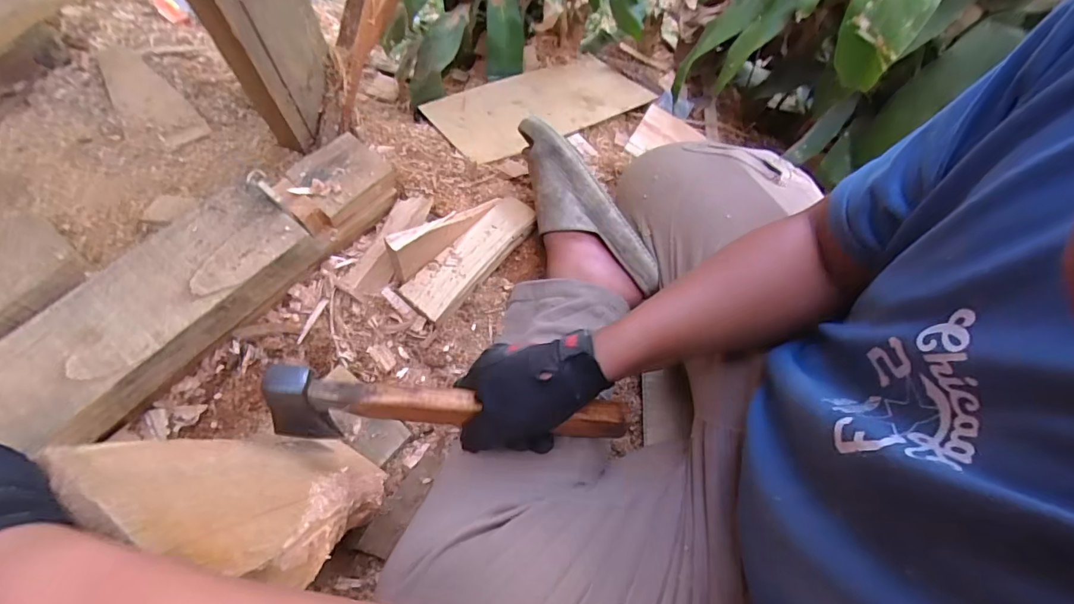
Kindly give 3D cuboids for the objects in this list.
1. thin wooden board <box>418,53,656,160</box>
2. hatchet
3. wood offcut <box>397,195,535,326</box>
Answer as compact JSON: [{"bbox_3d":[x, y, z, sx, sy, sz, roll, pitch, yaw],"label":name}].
[{"bbox_3d":[0.002,-0.384,0.886,0.385,0.017,0.235,-29,57,-20],"label":"thin wooden board"},{"bbox_3d":[-0.069,0.098,0.417,0.311,0.040,0.051,7,66,-12],"label":"hatchet"},{"bbox_3d":[-0.085,-0.065,0.632,0.066,0.031,0.211,38,70,12],"label":"wood offcut"}]

